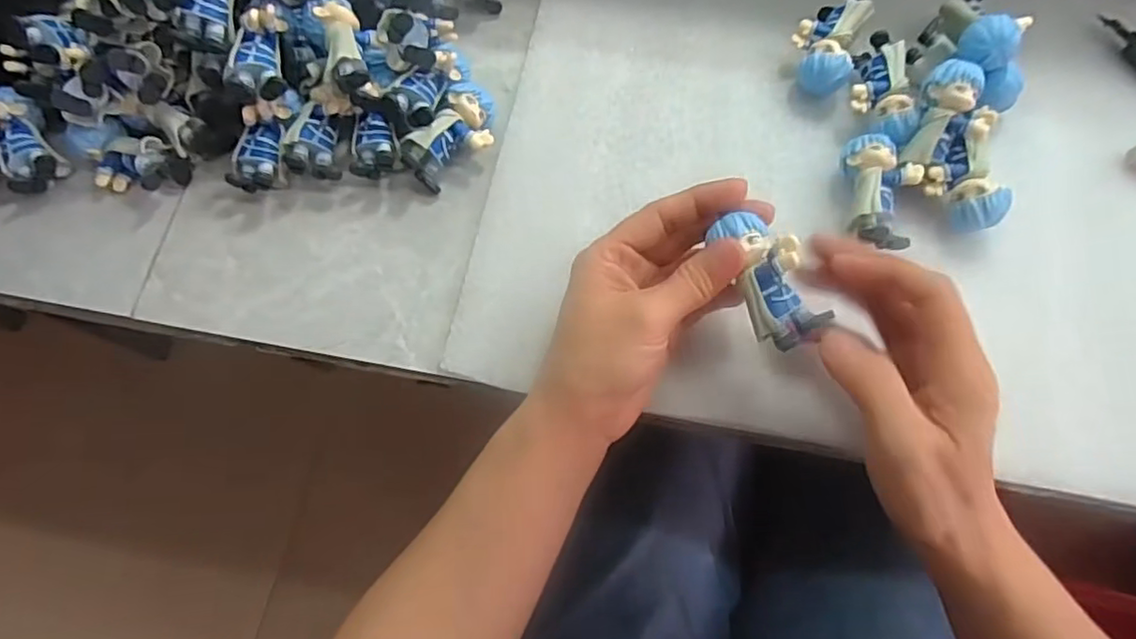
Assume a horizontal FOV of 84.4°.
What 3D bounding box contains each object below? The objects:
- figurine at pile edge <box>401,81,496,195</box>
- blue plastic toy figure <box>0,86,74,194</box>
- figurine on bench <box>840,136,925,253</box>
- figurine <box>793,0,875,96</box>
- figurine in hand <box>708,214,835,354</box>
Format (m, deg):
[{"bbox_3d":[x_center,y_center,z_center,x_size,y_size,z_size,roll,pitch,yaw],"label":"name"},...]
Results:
[{"bbox_3d":[-0.062,-0.100,0.347,0.031,0.028,0.059,39,76,12],"label":"figurine at pile edge"},{"bbox_3d":[-0.296,-0.098,0.339,0.025,0.026,0.055,-21,92,-8],"label":"blue plastic toy figure"},{"bbox_3d":[0.163,-0.064,0.330,0.032,0.031,0.067,2,71,1],"label":"figurine on bench"},{"bbox_3d":[0.149,-0.160,0.362,0.034,0.027,0.070,24,73,8],"label":"figurine"},{"bbox_3d":[0.088,-0.019,0.269,0.027,0.024,0.060,-24,89,-9],"label":"figurine in hand"}]

